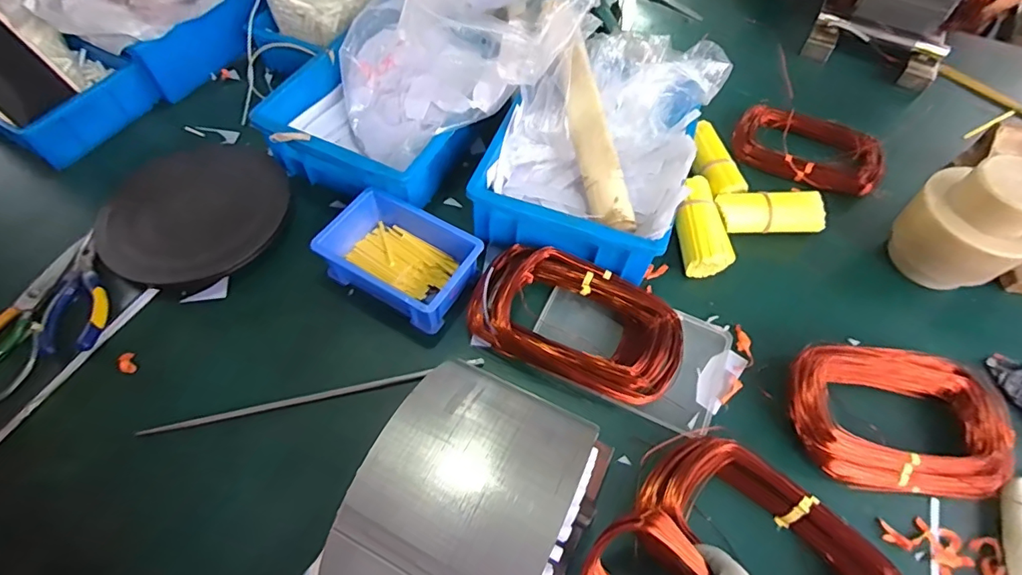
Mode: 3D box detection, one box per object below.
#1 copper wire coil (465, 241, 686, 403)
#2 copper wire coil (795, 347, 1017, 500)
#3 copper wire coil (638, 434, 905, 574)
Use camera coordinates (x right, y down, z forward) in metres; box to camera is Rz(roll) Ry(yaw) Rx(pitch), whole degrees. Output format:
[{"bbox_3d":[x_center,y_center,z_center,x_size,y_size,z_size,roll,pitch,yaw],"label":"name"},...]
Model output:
[{"bbox_3d":[0.063,0.031,0.494,0.205,0.046,0.111,21,60,11],"label":"copper wire coil"},{"bbox_3d":[0.340,0.114,0.447,0.171,0.050,0.120,6,59,2],"label":"copper wire coil"},{"bbox_3d":[0.201,0.202,0.394,0.193,0.039,0.108,40,66,21],"label":"copper wire coil"}]

